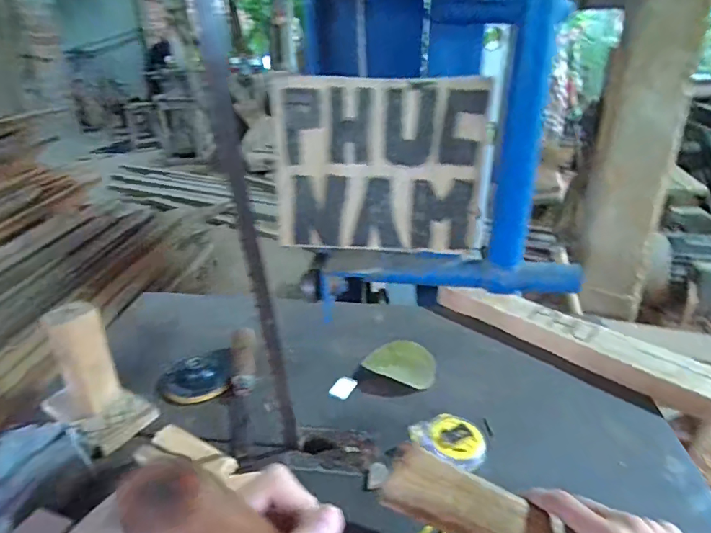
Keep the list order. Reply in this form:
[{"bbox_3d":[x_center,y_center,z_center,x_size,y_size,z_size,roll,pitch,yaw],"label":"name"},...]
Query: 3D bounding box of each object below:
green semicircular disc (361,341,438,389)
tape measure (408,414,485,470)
[{"bbox_3d":[0.066,0.134,0.661,0.098,0.019,0.070,11,29,21],"label":"green semicircular disc"},{"bbox_3d":[0.102,0.194,0.518,0.079,0.028,0.061,17,31,31],"label":"tape measure"}]

